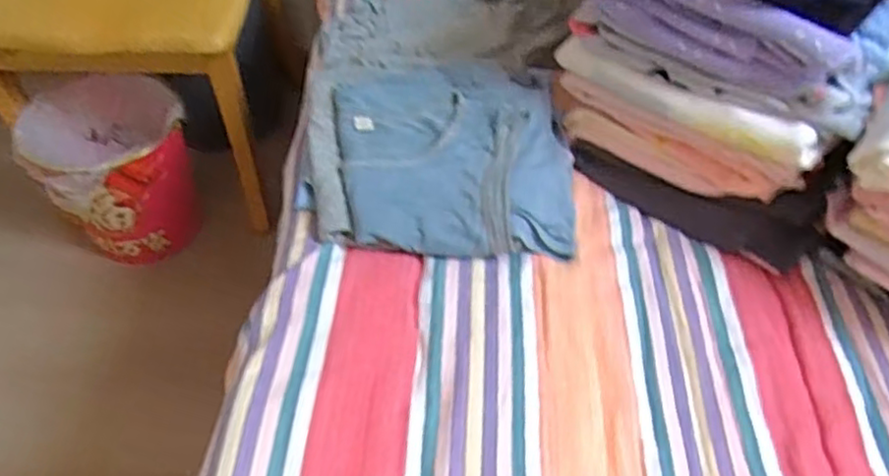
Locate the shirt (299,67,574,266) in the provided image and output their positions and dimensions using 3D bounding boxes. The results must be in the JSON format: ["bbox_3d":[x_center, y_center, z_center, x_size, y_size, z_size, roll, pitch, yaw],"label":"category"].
[{"bbox_3d":[-0.006,-0.085,0.702,0.263,0.046,0.245,-3,51,0],"label":"shirt"}]

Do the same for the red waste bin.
[{"bbox_3d":[-0.542,-0.120,1.131,0.231,0.283,0.227,-28,57,-22],"label":"red waste bin"}]

